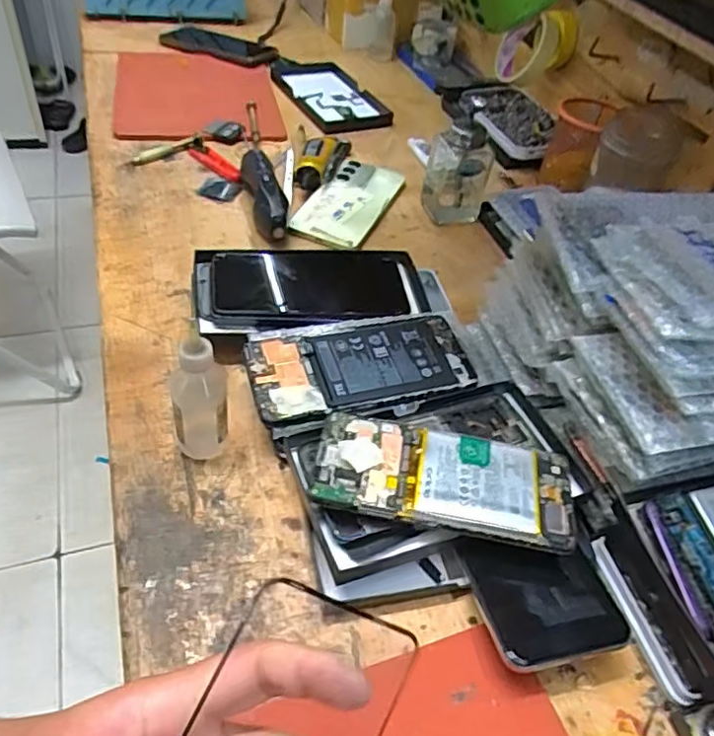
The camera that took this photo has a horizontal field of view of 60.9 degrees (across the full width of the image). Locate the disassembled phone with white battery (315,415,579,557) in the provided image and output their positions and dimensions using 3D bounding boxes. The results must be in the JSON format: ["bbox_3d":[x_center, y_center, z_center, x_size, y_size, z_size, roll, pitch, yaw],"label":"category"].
[{"bbox_3d":[0.052,0.065,0.369,0.155,0.007,0.068,12,46,3],"label":"disassembled phone with white battery"}]

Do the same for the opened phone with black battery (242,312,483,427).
[{"bbox_3d":[0.006,-0.002,0.448,0.165,0.008,0.075,-9,57,-16],"label":"opened phone with black battery"}]

